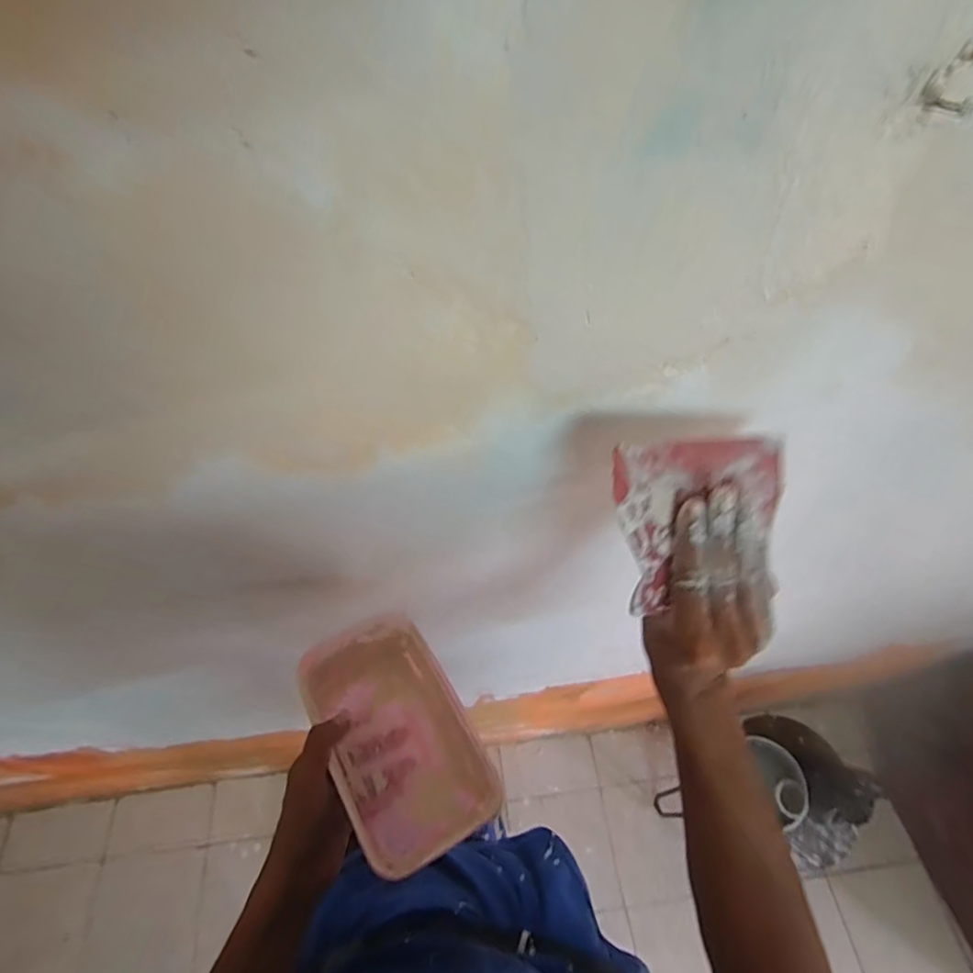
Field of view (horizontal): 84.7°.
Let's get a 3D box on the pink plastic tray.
[{"bbox_3d":[-0.077,0.214,0.460,0.115,0.062,0.185,-26,61,-17],"label":"pink plastic tray"}]

